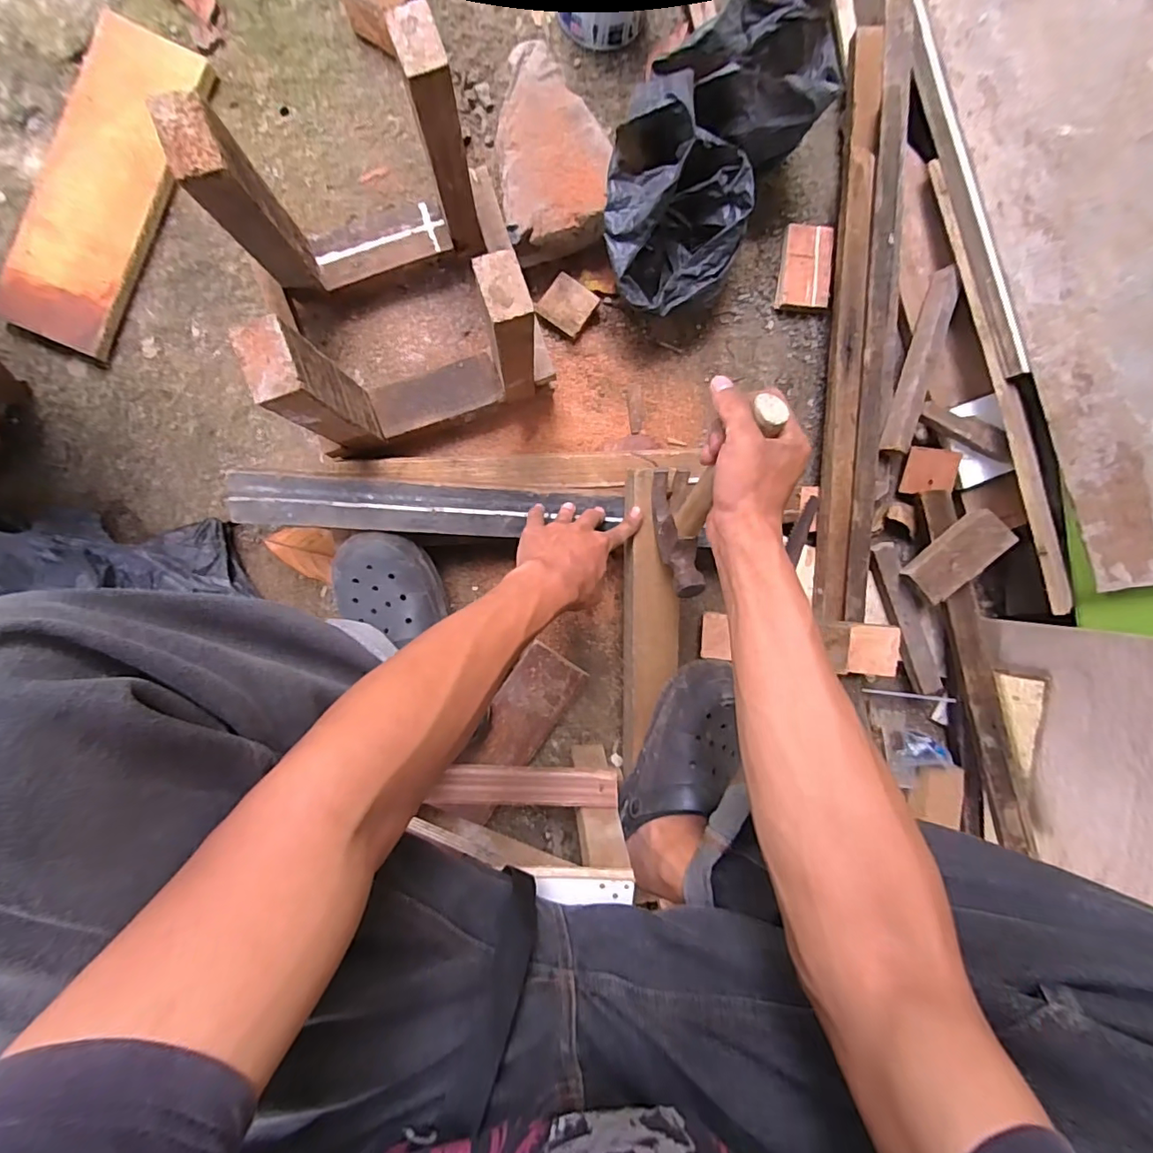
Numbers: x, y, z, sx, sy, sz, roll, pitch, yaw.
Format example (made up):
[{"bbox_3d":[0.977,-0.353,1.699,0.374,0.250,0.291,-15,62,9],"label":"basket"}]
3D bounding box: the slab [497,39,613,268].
[{"bbox_3d":[-0.031,-0.476,0.608,0.112,0.071,0.202,-6,95,-5],"label":"slab"}]

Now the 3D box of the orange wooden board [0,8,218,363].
[{"bbox_3d":[-0.528,-0.434,0.587,0.122,0.029,0.352,21,93,-7],"label":"orange wooden board"}]

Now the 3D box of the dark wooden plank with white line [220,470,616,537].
[{"bbox_3d":[-0.156,-0.074,0.570,0.403,0.018,0.056,1,95,-8],"label":"dark wooden plank with white line"}]

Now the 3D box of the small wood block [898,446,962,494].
[{"bbox_3d":[0.459,-0.135,0.681,0.058,0.016,0.062,15,91,24],"label":"small wood block"}]

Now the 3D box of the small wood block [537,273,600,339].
[{"bbox_3d":[-0.011,-0.331,0.650,0.058,0.023,0.056,37,91,-7],"label":"small wood block"}]

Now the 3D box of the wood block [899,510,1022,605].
[{"bbox_3d":[0.462,-0.024,0.637,0.113,0.023,0.058,-44,79,17],"label":"wood block"}]

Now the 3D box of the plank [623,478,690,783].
[{"bbox_3d":[0.083,0.057,0.596,0.062,0.033,0.344,0,104,-5],"label":"plank"}]

